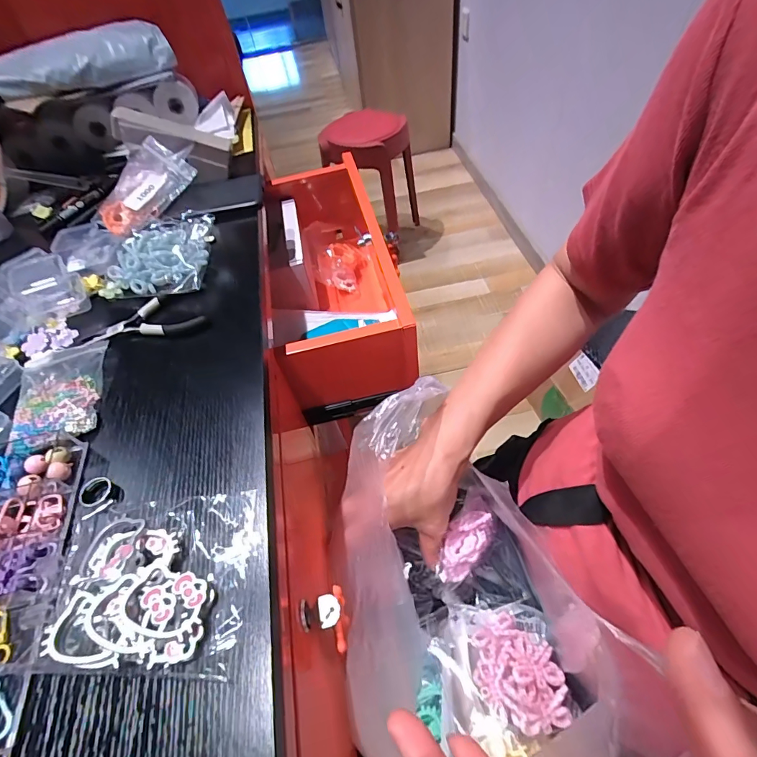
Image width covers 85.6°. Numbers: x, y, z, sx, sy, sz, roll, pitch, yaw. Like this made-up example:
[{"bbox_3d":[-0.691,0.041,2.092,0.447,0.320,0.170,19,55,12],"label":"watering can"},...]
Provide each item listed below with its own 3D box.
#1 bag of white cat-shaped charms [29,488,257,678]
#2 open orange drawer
[{"bbox_3d":[-0.129,0.108,0.231,0.105,0.022,0.094,-3,52,5],"label":"bag of white cat-shaped charms"},{"bbox_3d":[-0.072,-0.144,0.582,0.167,0.133,0.394,-12,52,-2],"label":"open orange drawer"}]

